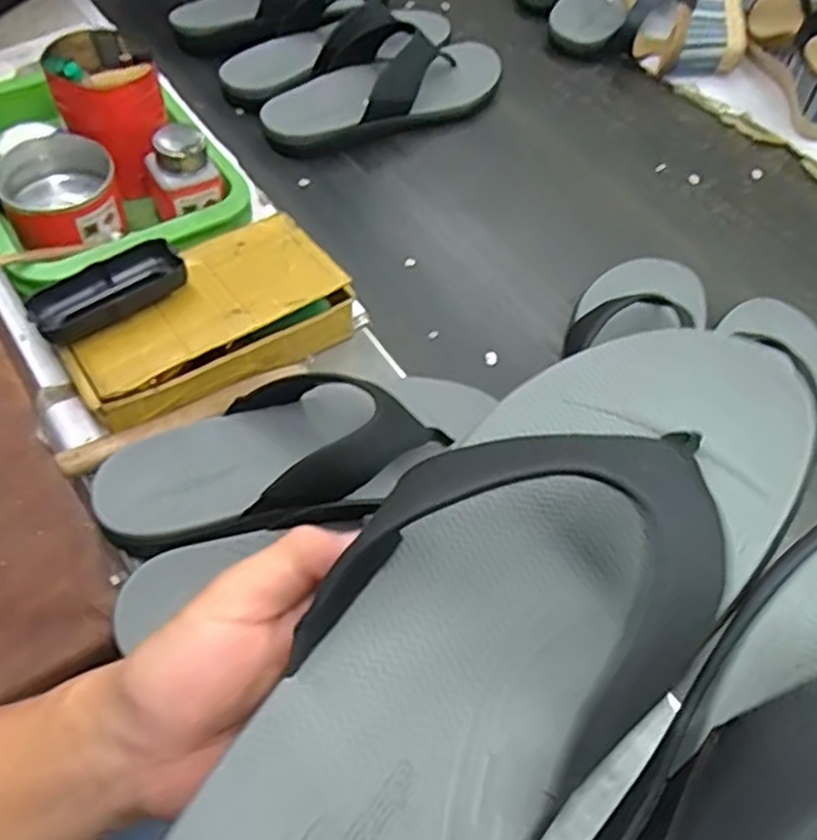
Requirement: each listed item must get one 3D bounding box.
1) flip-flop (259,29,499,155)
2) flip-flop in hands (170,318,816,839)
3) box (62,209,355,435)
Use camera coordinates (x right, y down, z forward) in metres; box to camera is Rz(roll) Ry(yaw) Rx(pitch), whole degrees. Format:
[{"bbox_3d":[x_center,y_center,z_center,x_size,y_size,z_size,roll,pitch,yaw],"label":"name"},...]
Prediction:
[{"bbox_3d":[-0.015,-0.357,0.768,0.291,0.052,0.108,-24,61,-16],"label":"flip-flop"},{"bbox_3d":[0.030,0.057,0.215,0.092,0.061,0.274,37,71,20],"label":"flip-flop in hands"},{"bbox_3d":[-0.153,-0.079,0.549,0.206,0.053,0.116,-31,62,-23],"label":"box"}]

